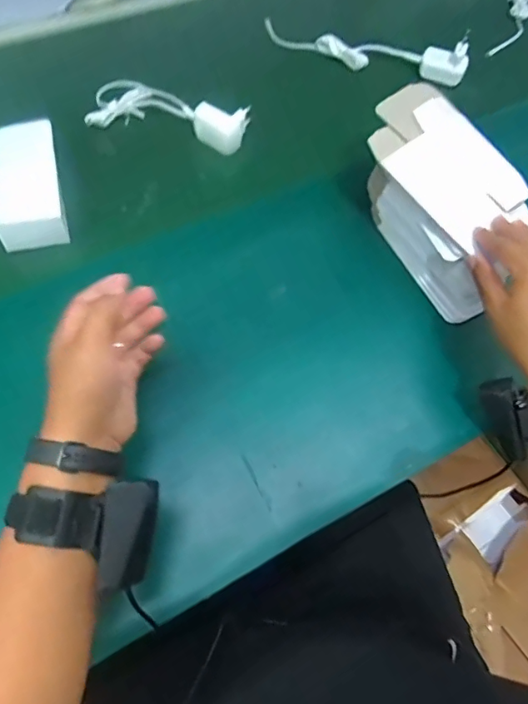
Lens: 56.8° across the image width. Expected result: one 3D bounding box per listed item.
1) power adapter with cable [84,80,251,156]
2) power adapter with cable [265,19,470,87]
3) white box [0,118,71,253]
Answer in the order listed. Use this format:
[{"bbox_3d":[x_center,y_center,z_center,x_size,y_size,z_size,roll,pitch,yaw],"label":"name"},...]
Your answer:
[{"bbox_3d":[-0.117,-0.297,0.599,0.190,0.031,0.077,18,65,5],"label":"power adapter with cable"},{"bbox_3d":[0.141,-0.429,0.681,0.283,0.041,0.054,16,65,4],"label":"power adapter with cable"},{"bbox_3d":[-0.253,-0.181,0.532,0.072,0.044,0.155,-14,66,-10],"label":"white box"}]

